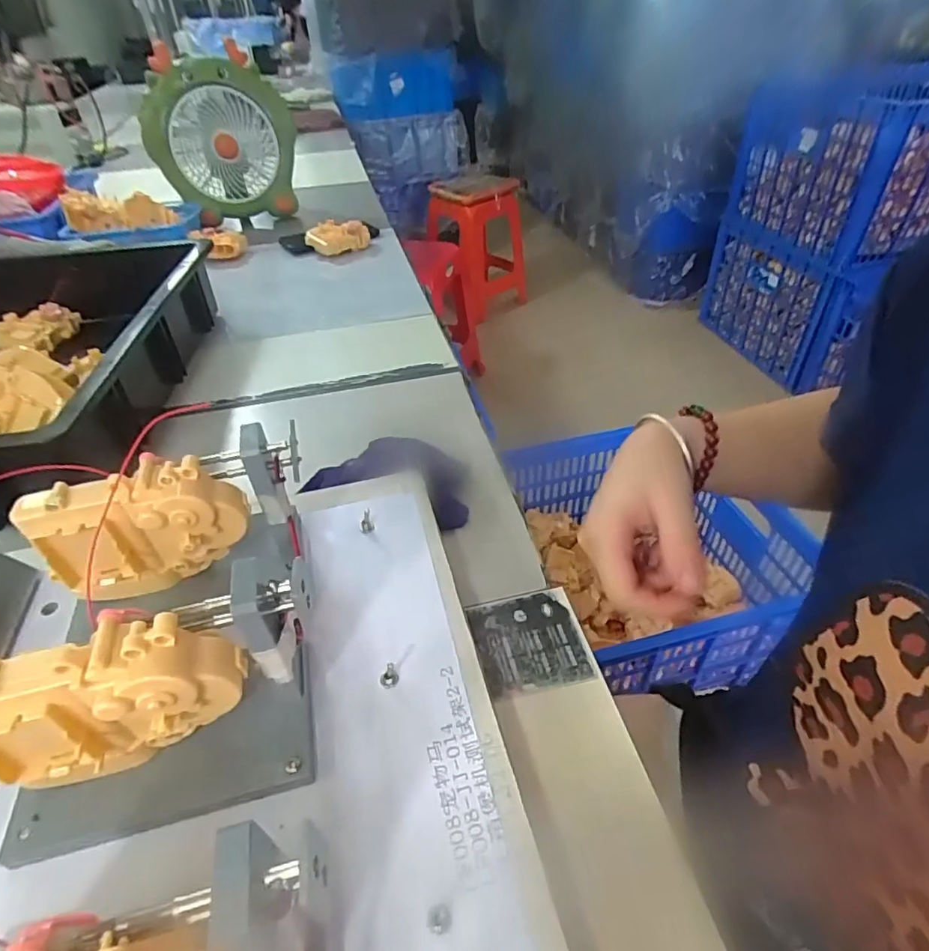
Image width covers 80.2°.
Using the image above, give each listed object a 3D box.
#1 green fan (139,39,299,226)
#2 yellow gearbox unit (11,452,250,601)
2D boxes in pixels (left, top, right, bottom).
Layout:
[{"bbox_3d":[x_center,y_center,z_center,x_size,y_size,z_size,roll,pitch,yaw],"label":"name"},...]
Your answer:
[{"bbox_3d":[-0.460,-0.639,1.070,0.260,0.267,0.211,-16,43,-12],"label":"green fan"},{"bbox_3d":[-0.160,0.033,0.287,0.093,0.083,0.028,-12,42,-10],"label":"yellow gearbox unit"}]

